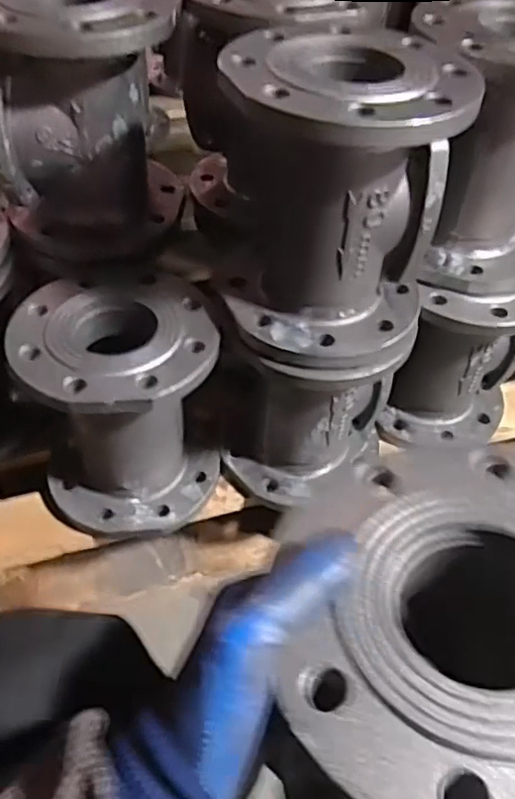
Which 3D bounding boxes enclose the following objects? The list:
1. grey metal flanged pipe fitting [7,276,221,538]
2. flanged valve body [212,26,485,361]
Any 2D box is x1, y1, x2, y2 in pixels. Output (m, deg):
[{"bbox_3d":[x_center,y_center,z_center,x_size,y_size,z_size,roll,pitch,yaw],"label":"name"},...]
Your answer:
[{"bbox_3d":[-0.141,0.010,0.674,0.193,0.217,0.170,-4,49,-9],"label":"grey metal flanged pipe fitting"},{"bbox_3d":[0.066,-0.175,0.548,0.181,0.218,0.177,12,49,4],"label":"flanged valve body"}]

